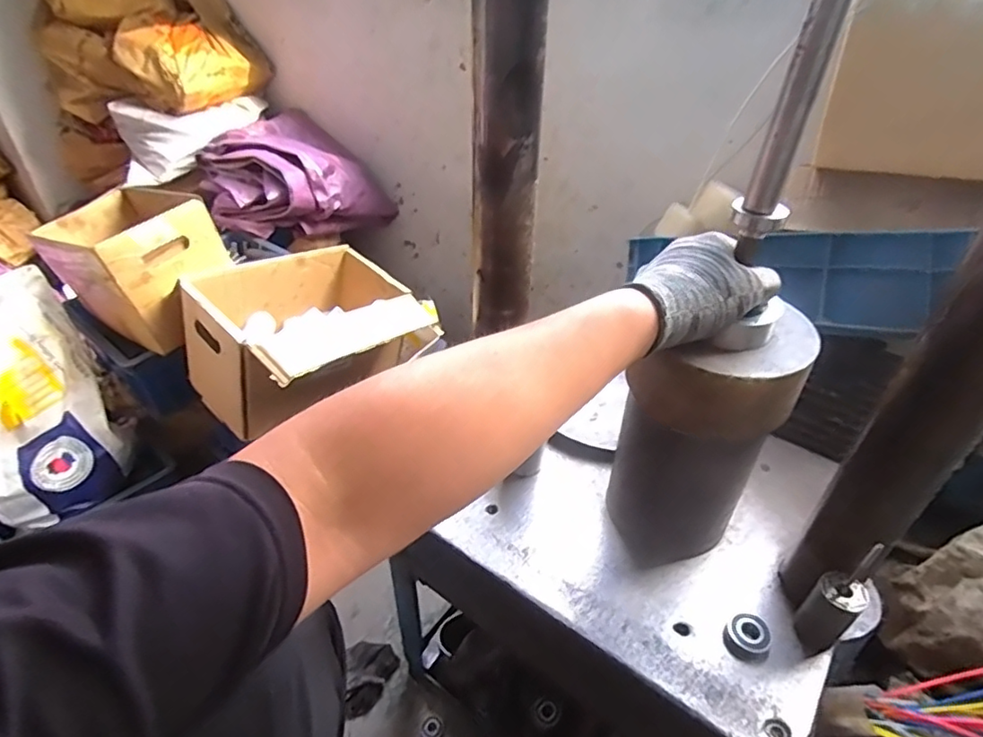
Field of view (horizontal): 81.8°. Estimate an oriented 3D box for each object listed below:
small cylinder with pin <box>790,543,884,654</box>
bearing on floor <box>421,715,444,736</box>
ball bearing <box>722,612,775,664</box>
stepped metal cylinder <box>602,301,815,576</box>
[{"bbox_3d":[0.307,0.198,0.496,0.038,0.139,0.037,-23,45,-27],"label":"small cylinder with pin"},{"bbox_3d":[-0.089,0.545,0.857,0.032,0.011,0.032,1,39,-1],"label":"bearing on floor"},{"bbox_3d":[0.239,0.247,0.526,0.039,0.016,0.044,31,48,32],"label":"ball bearing"},{"bbox_3d":[0.198,0.068,0.557,0.130,0.254,0.132,28,46,29],"label":"stepped metal cylinder"}]

